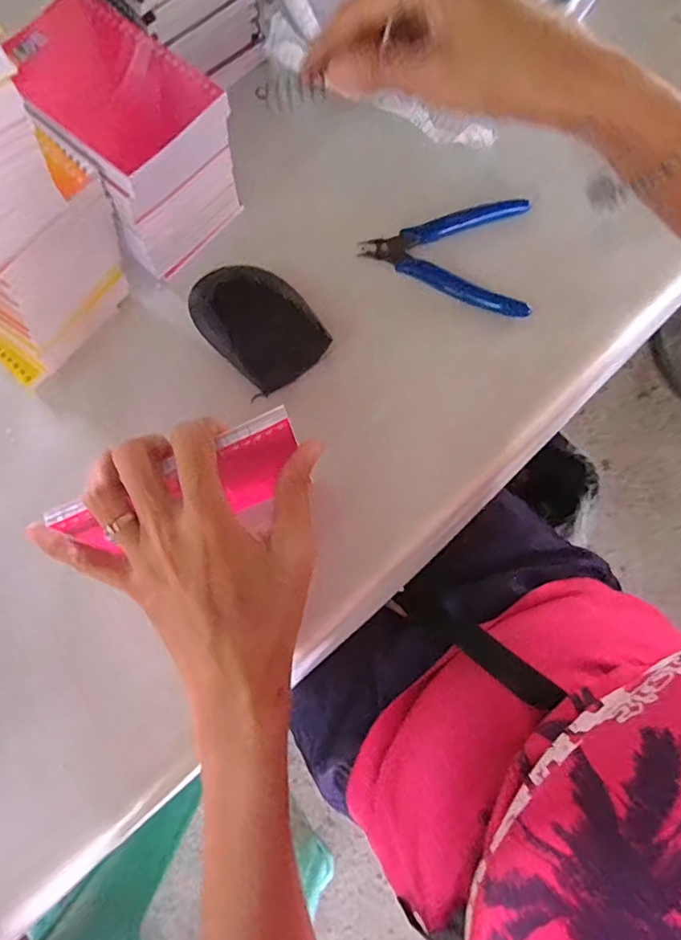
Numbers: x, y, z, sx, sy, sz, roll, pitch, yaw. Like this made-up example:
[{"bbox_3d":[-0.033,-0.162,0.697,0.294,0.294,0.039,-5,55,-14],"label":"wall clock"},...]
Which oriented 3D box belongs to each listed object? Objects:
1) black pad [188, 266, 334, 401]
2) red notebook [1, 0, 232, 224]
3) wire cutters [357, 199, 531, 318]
[{"bbox_3d":[-0.052,-0.093,0.349,0.062,0.038,0.079,-38,79,-8],"label":"black pad"},{"bbox_3d":[-0.140,-0.223,0.328,0.125,0.030,0.085,40,81,9],"label":"red notebook"},{"bbox_3d":[0.084,-0.160,0.377,0.117,0.008,0.082,23,78,6],"label":"wire cutters"}]

